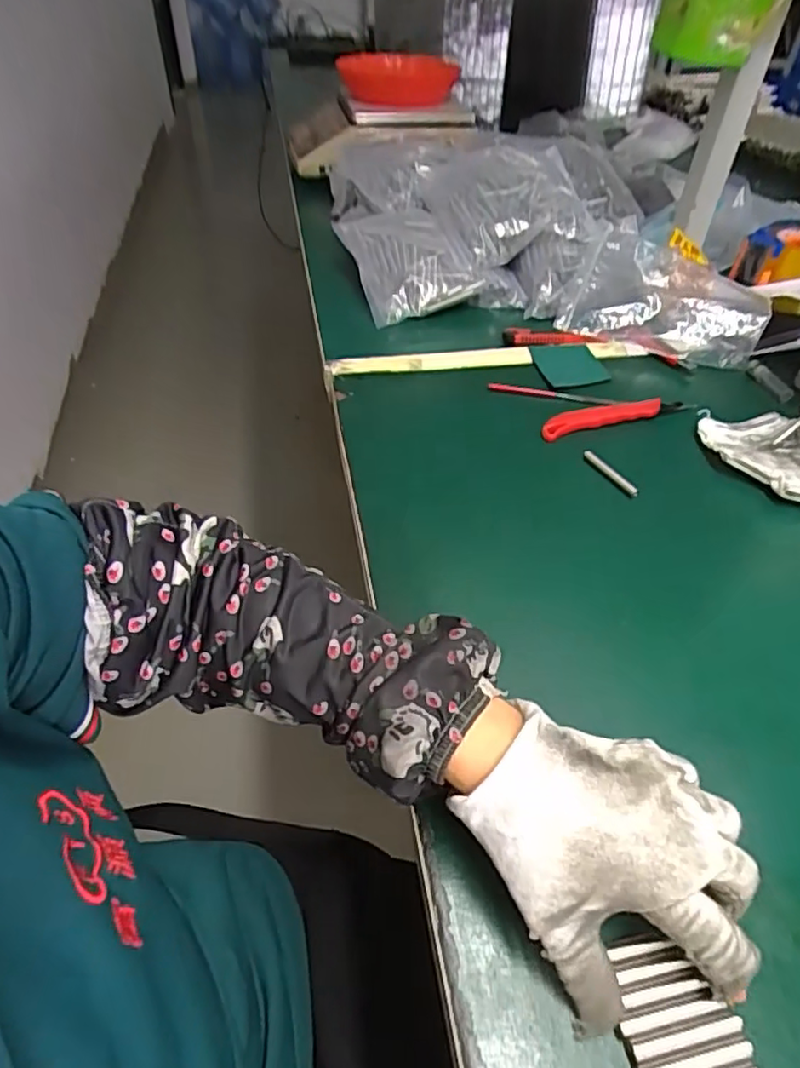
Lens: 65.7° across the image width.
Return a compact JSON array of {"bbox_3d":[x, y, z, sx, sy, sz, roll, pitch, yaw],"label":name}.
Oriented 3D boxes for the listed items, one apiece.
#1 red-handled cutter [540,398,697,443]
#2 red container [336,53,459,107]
[{"bbox_3d":[0.197,-0.108,0.563,0.151,0.019,0.018,-14,47,-16],"label":"red-handled cutter"},{"bbox_3d":[-0.005,-0.845,1.153,0.215,0.065,0.215,4,45,-3],"label":"red container"}]

